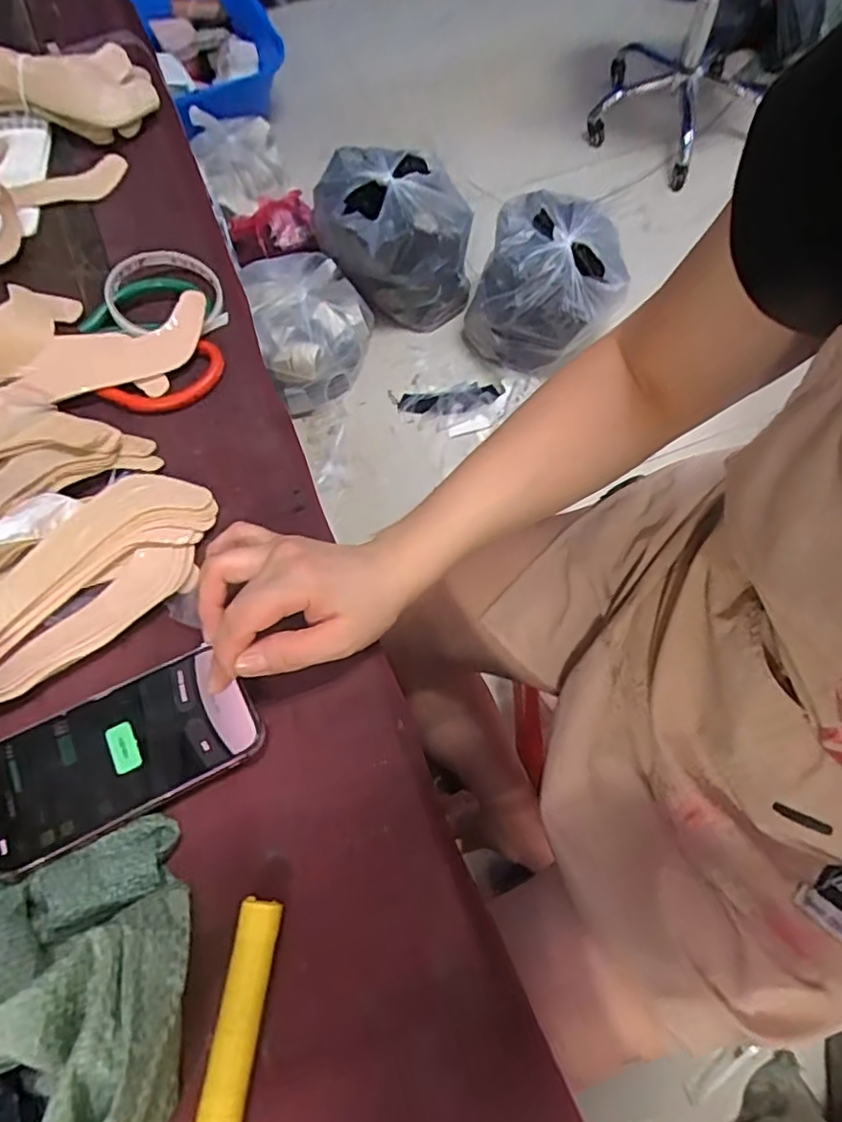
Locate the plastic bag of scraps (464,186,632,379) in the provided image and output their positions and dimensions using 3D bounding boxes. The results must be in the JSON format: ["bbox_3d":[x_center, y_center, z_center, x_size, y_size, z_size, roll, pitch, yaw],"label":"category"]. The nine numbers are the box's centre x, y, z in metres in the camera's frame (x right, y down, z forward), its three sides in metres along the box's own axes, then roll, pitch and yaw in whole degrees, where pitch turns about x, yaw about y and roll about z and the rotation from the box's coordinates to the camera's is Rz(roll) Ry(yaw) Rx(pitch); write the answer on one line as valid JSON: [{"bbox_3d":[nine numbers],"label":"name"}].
[{"bbox_3d":[0.243,-0.545,1.263,0.279,0.214,0.282,12,68,6],"label":"plastic bag of scraps"}]

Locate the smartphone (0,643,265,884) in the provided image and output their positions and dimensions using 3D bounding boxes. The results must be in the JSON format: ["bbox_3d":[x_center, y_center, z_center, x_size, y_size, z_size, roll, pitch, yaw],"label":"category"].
[{"bbox_3d":[-0.167,0.106,0.353,0.143,0.017,0.073,-27,69,-10],"label":"smartphone"}]

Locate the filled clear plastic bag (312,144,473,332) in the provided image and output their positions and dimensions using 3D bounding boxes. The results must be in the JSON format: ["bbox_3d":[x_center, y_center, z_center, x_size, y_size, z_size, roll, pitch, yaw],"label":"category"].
[{"bbox_3d":[-0.052,-0.631,1.274,0.278,0.257,0.244,-21,68,-8],"label":"filled clear plastic bag"}]

